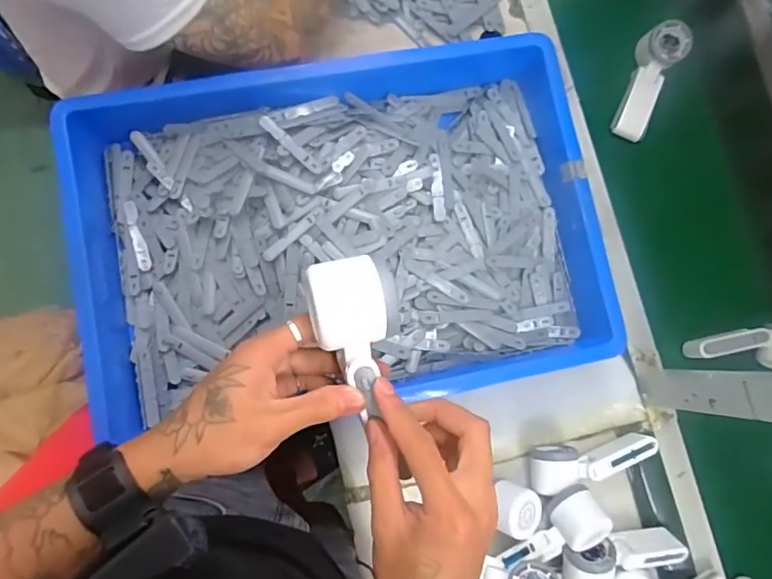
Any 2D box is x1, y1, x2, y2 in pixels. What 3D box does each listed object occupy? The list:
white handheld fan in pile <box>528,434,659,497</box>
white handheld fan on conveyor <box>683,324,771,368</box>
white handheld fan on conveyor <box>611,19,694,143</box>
[{"bbox_3d":[0.270,0.225,0.675,0.168,0.052,0.048,-5,83,-7],"label":"white handheld fan in pile"},{"bbox_3d":[0.507,0.083,0.726,0.148,0.061,0.062,-1,83,-6],"label":"white handheld fan on conveyor"},{"bbox_3d":[0.386,-0.305,0.767,0.053,0.048,0.168,20,99,-3],"label":"white handheld fan on conveyor"}]

